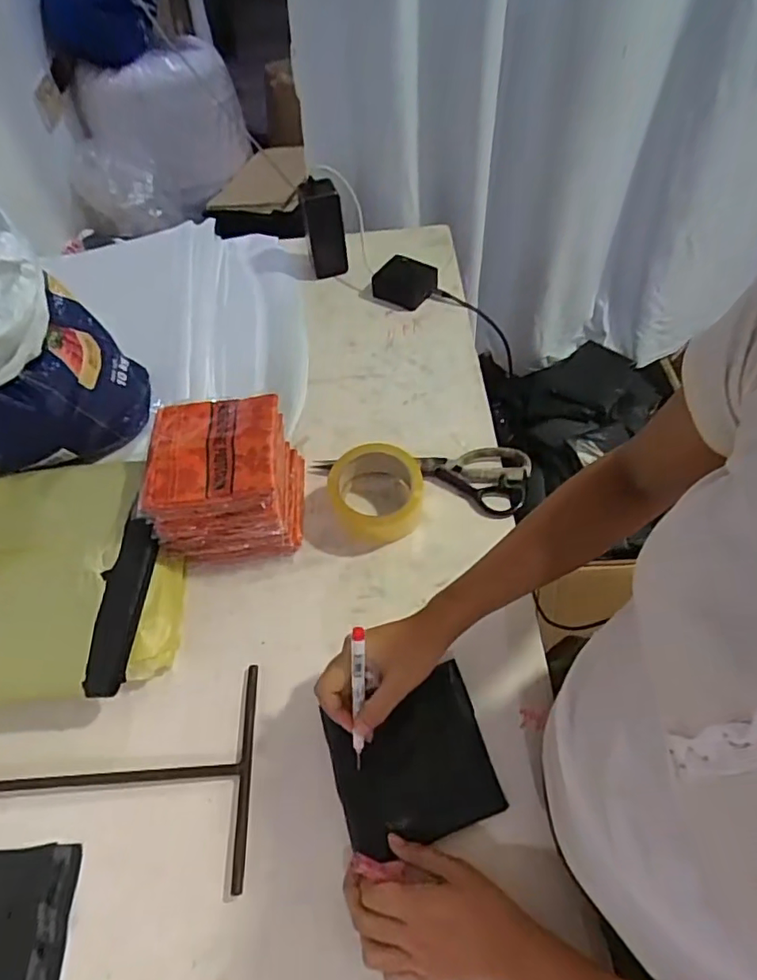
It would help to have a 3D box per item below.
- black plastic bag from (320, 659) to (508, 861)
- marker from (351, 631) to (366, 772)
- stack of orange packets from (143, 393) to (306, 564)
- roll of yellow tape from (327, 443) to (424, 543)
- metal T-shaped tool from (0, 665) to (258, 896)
[{"bbox_3d":[0.030,0.234,0.500,0.134,0.018,0.120,-20,57,-10],"label":"black plastic bag"},{"bbox_3d":[-0.017,0.174,0.473,0.010,0.135,0.013,3,17,5],"label":"marker"},{"bbox_3d":[-0.160,-0.010,0.622,0.139,0.121,0.134,-6,55,-1],"label":"stack of orange packets"},{"bbox_3d":[-0.001,0.009,0.629,0.098,0.062,0.106,-2,55,2],"label":"roll of yellow tape"},{"bbox_3d":[-0.259,0.253,0.507,0.295,0.012,0.173,-4,56,1],"label":"metal T-shaped tool"}]

